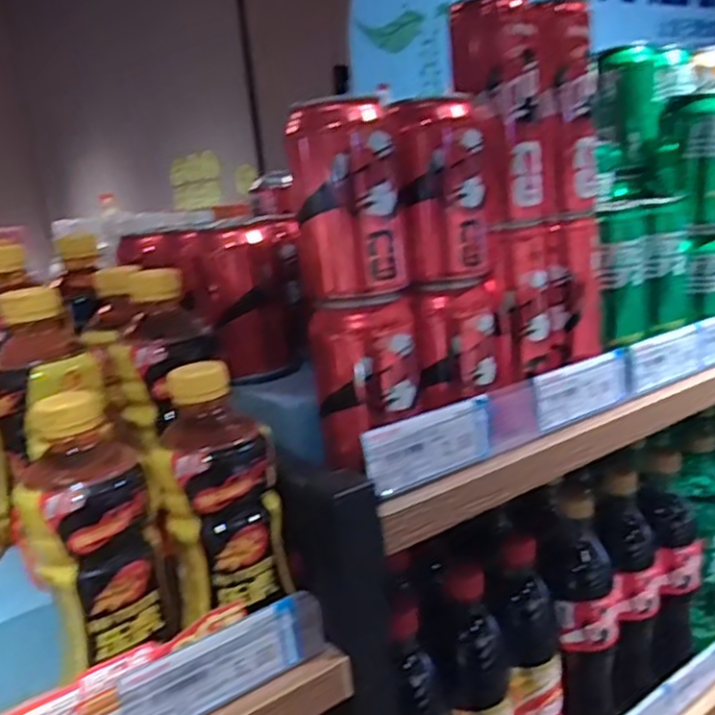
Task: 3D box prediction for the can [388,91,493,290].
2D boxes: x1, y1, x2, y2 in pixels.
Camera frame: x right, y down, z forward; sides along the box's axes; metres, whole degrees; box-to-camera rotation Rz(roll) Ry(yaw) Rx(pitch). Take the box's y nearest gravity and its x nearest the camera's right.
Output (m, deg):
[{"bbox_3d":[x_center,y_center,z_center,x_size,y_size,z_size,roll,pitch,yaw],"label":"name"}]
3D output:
[{"bbox_3d":[0.055,-0.103,0.456,0.055,0.112,0.063,-3,14,10],"label":"can"}]

